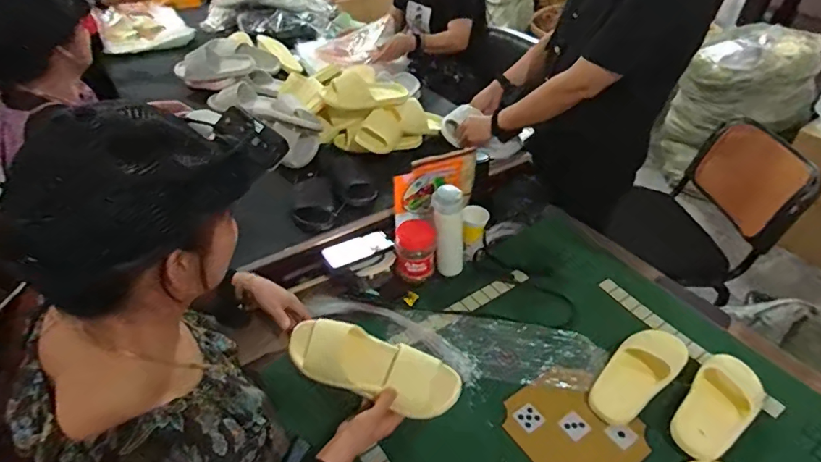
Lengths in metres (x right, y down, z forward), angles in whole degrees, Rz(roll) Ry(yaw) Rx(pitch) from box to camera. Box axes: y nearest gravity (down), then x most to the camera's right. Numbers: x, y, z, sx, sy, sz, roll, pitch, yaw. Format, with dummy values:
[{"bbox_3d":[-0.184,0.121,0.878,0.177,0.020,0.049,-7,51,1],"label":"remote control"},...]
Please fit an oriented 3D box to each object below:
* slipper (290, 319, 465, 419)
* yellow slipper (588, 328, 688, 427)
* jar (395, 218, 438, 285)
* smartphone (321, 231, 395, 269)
[{"bbox_3d":[-0.063,0.241,0.837,0.302,0.080,0.109,21,85,2],"label":"slipper"},{"bbox_3d":[0.445,0.263,0.904,0.258,0.055,0.100,-28,49,-29],"label":"yellow slipper"},{"bbox_3d":[0.014,0.037,1.111,0.092,0.134,0.113,2,42,2],"label":"jar"},{"bbox_3d":[-0.123,0.042,1.100,0.158,0.006,0.074,-20,46,-22],"label":"smartphone"}]

